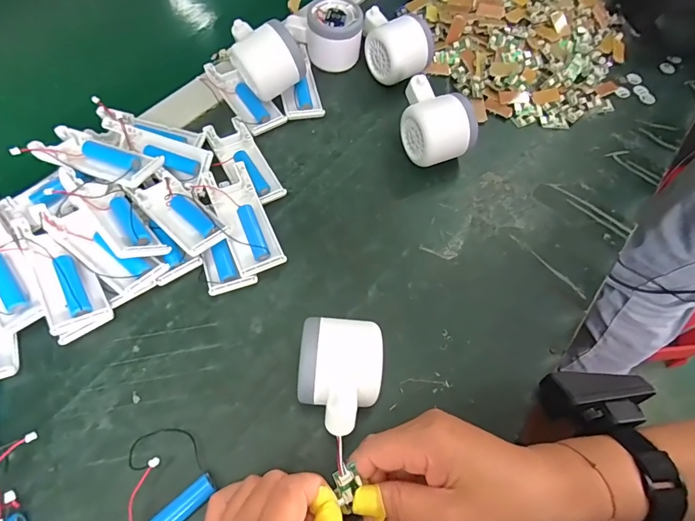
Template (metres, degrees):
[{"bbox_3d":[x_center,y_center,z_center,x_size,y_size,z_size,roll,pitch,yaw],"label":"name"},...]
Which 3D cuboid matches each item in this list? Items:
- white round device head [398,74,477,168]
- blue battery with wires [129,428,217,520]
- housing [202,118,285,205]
[{"bbox_3d":[0.083,-0.131,0.404,0.051,0.059,0.080,-22,66,-14],"label":"white round device head"},{"bbox_3d":[-0.121,0.143,0.270,0.049,0.020,0.064,-29,68,-17],"label":"blue battery with wires"},{"bbox_3d":[-0.098,-0.094,0.392,0.039,0.020,0.101,-28,67,-16],"label":"housing"}]

